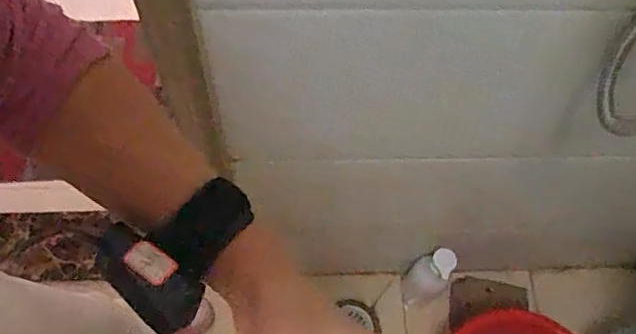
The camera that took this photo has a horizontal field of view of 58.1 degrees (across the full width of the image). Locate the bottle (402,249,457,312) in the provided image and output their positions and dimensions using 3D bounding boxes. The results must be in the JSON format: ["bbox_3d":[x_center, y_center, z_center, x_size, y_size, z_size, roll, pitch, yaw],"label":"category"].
[{"bbox_3d":[0.215,0.219,1.139,0.065,0.239,0.071,1,65,-2],"label":"bottle"}]

